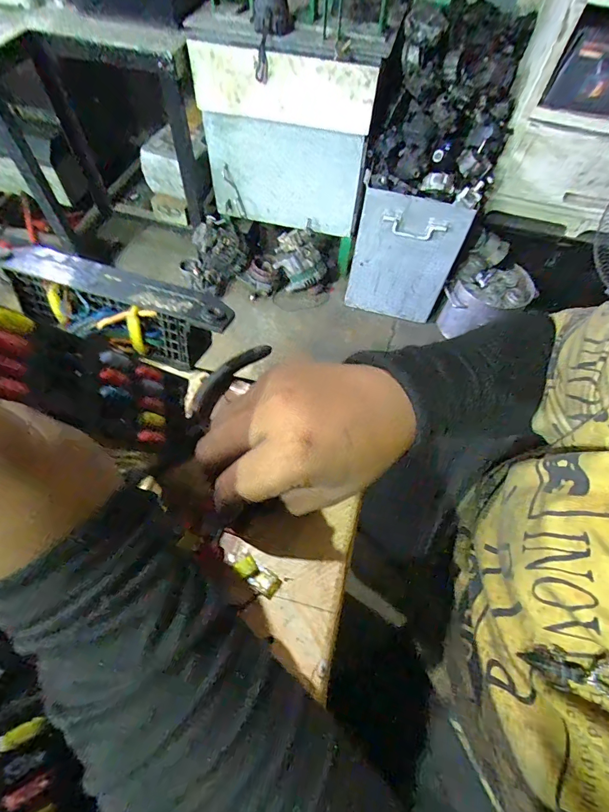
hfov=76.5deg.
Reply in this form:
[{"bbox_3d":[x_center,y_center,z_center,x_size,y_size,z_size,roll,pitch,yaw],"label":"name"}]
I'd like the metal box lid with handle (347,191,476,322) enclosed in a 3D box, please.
[{"bbox_3d":[0.312,-0.454,1.252,0.310,0.437,0.043,15,60,5],"label":"metal box lid with handle"}]

